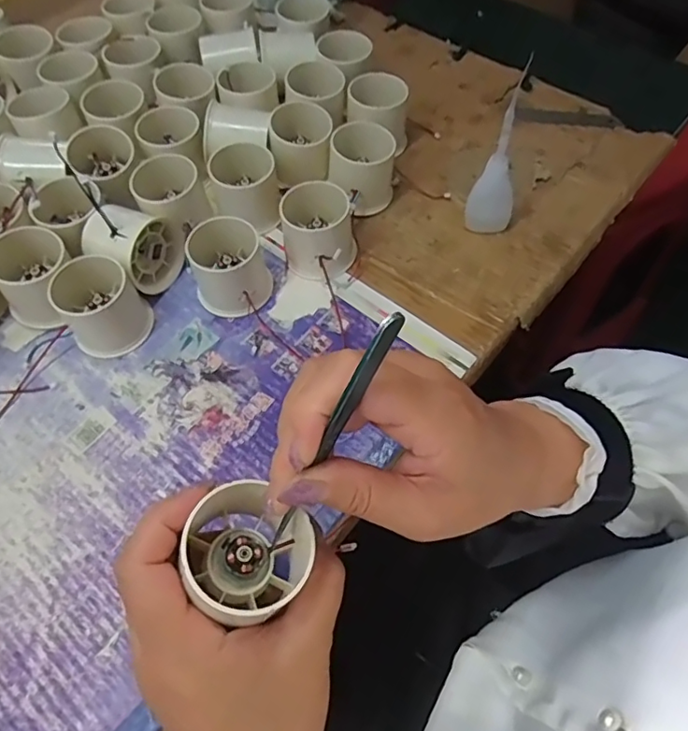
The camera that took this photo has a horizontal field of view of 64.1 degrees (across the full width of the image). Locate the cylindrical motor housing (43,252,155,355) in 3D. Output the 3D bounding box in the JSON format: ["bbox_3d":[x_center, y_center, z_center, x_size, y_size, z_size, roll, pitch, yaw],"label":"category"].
[{"bbox_3d":[-0.173,-0.044,0.389,0.052,0.046,0.061,-39,67,-18],"label":"cylindrical motor housing"}]

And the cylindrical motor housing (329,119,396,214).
[{"bbox_3d":[0.014,-0.158,0.444,0.052,0.053,0.048,0,61,1],"label":"cylindrical motor housing"}]

